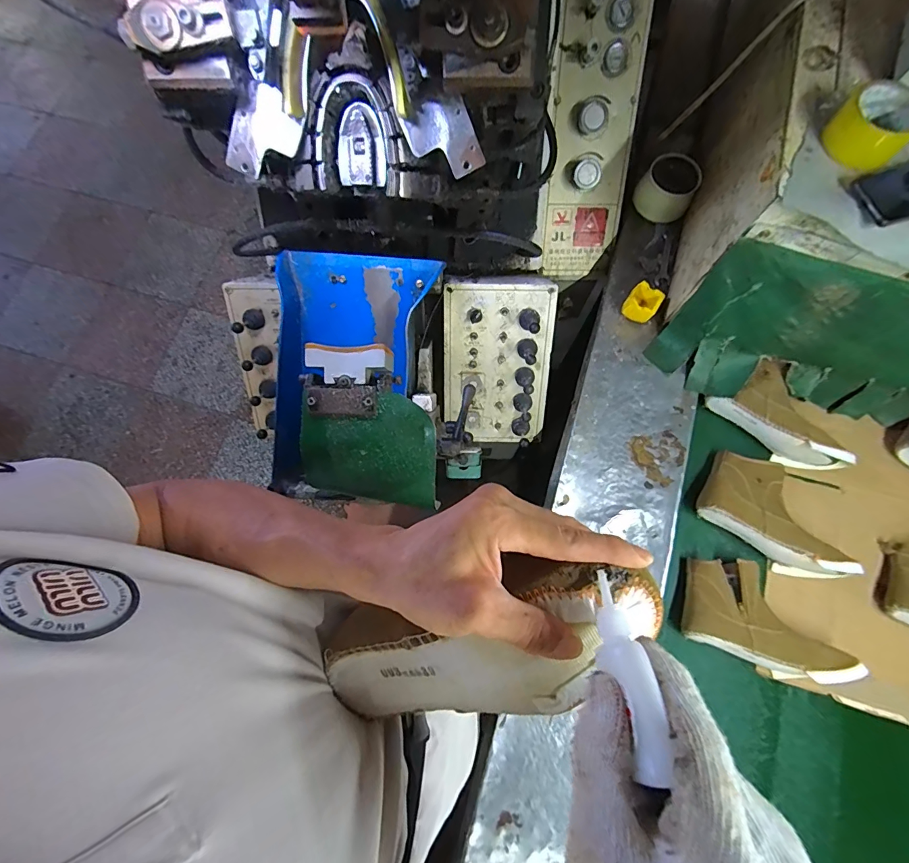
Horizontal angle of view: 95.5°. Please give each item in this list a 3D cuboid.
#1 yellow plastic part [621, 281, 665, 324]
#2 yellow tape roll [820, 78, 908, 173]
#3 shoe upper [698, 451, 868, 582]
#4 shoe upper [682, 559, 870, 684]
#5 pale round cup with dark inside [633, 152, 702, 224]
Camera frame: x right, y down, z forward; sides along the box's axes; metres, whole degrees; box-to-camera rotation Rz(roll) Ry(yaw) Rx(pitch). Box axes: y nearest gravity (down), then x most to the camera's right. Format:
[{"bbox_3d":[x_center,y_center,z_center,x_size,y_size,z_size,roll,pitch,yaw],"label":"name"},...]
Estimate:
[{"bbox_3d":[0.393,-0.267,0.865,0.063,0.038,0.067,31,76,8],"label":"yellow plastic part"},{"bbox_3d":[0.555,-0.405,0.545,0.096,0.052,0.091,0,74,0],"label":"yellow tape roll"},{"bbox_3d":[0.615,0.154,0.782,0.269,0.085,0.164,32,76,8],"label":"shoe upper"},{"bbox_3d":[0.555,0.333,0.736,0.261,0.077,0.167,23,75,6],"label":"shoe upper"},{"bbox_3d":[0.479,-0.546,0.926,0.120,0.067,0.117,0,74,0],"label":"pale round cup with dark inside"}]

